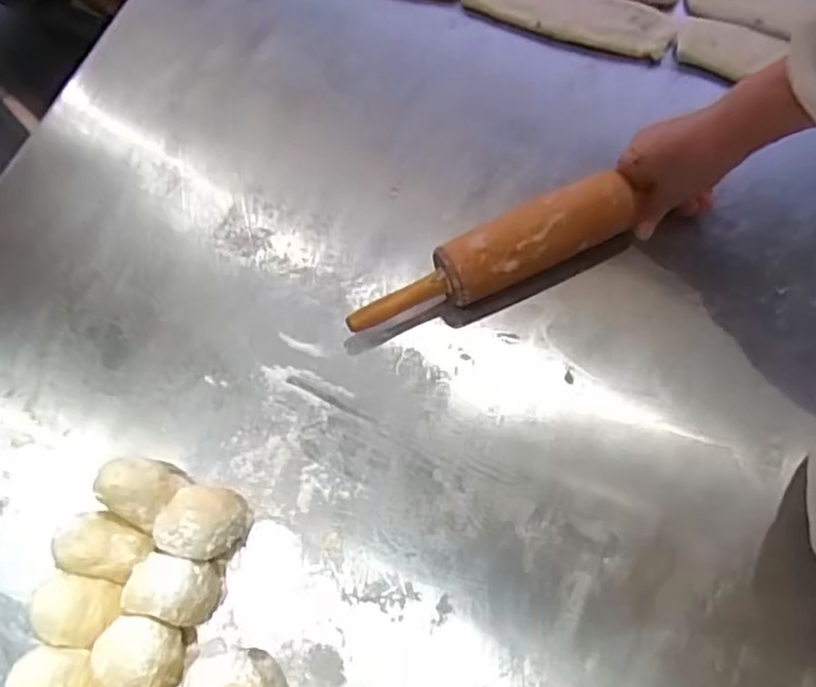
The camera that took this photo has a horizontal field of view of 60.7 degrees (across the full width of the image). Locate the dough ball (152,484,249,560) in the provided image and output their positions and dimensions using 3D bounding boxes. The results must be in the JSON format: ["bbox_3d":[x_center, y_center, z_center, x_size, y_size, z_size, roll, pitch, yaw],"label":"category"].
[{"bbox_3d":[-0.151,0.130,0.507,0.054,0.063,0.050,-1,69,2],"label":"dough ball"}]

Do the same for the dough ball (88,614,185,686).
[{"bbox_3d":[-0.183,0.211,0.474,0.054,0.047,0.047,4,69,4],"label":"dough ball"}]

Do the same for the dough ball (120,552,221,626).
[{"bbox_3d":[-0.165,0.174,0.493,0.060,0.057,0.041,9,70,6],"label":"dough ball"}]

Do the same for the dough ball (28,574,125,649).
[{"bbox_3d":[-0.229,0.190,0.495,0.052,0.052,0.046,8,70,6],"label":"dough ball"}]

